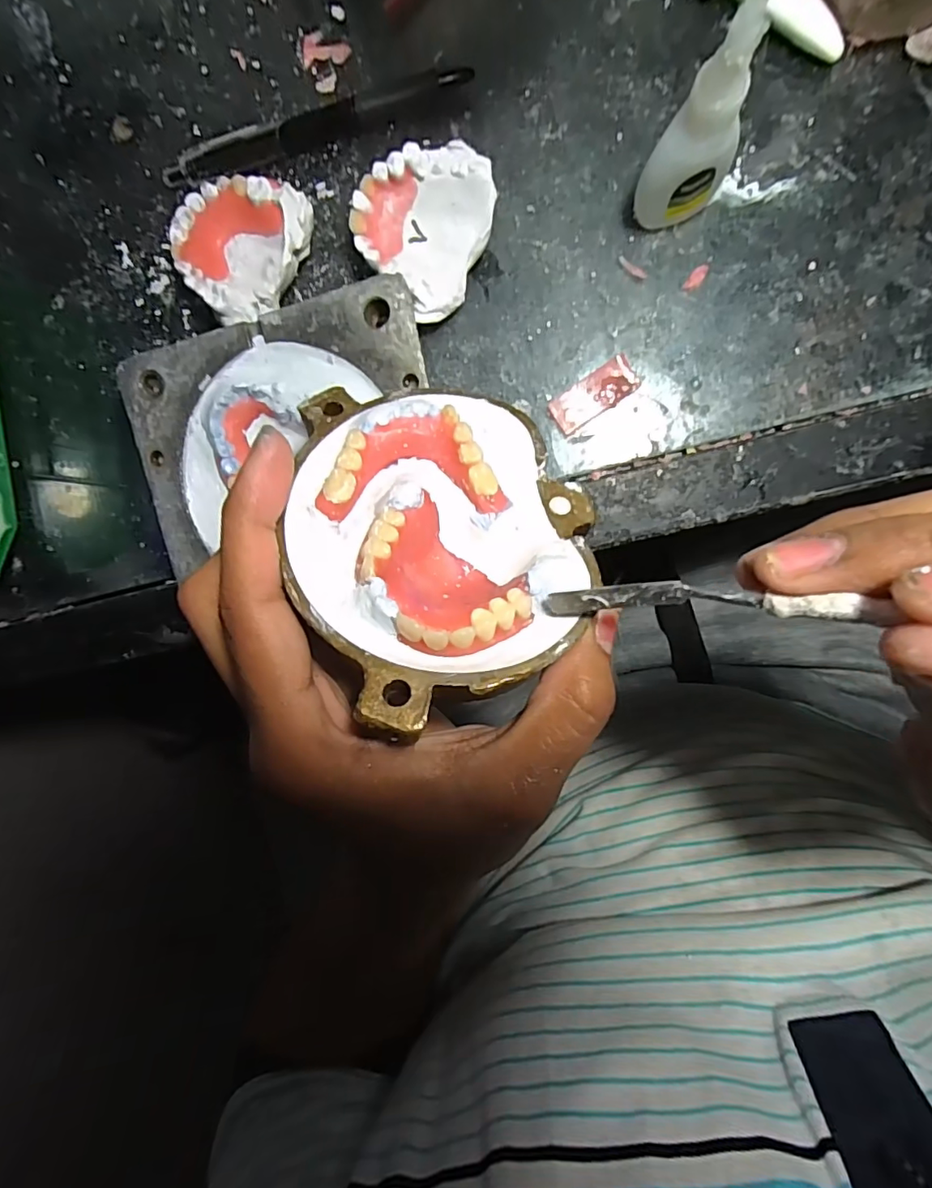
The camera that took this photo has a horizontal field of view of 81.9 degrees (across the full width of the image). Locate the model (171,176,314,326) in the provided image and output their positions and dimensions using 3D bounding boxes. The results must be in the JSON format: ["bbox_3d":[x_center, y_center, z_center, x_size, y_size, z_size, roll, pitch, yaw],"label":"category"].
[{"bbox_3d":[-0.100,-0.150,0.241,0.058,0.027,0.057,12,98,5],"label":"model"}]

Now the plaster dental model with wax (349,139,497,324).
[{"bbox_3d":[-0.013,-0.158,0.231,0.056,0.026,0.059,1,97,7],"label":"plaster dental model with wax"}]

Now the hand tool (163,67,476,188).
[{"bbox_3d":[-0.068,-0.209,0.238,0.142,0.010,0.014,-13,95,8],"label":"hand tool"}]

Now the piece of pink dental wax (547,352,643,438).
[{"bbox_3d":[0.058,-0.090,0.242,0.040,0.004,0.018,-35,92,9],"label":"piece of pink dental wax"}]

